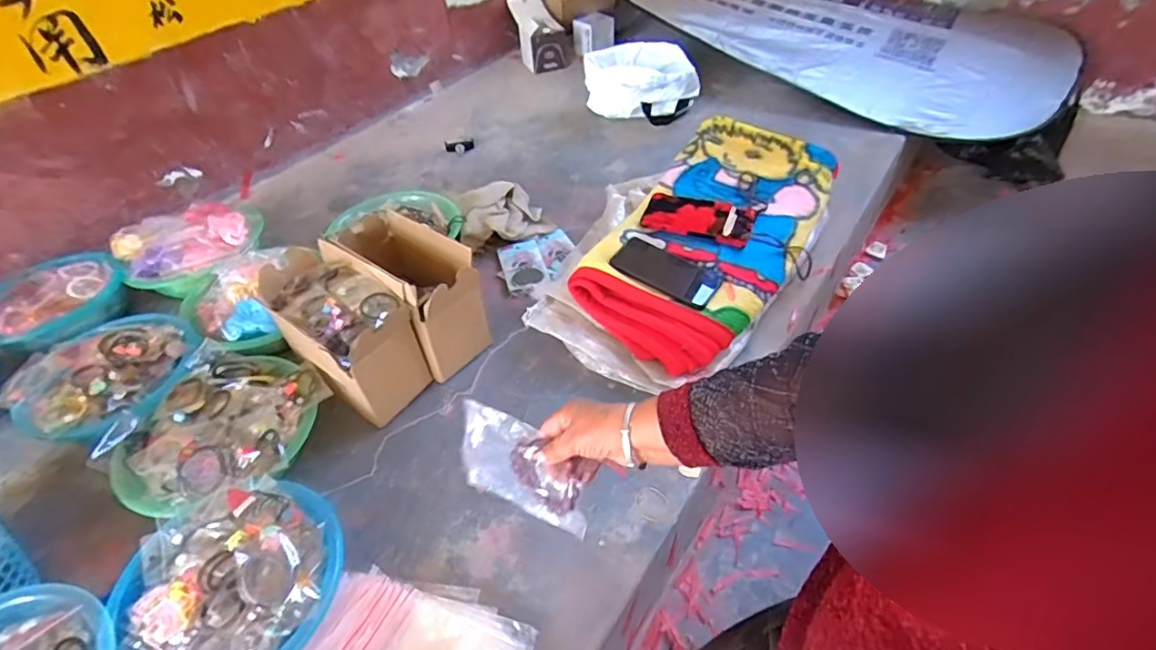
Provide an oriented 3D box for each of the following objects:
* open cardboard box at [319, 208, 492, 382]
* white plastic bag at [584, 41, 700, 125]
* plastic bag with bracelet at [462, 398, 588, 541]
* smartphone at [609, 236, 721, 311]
[{"bbox_3d":[-0.243,-0.041,0.864,0.220,0.193,0.116,30,54,30],"label":"open cardboard box"},{"bbox_3d":[0.155,-0.594,1.404,0.272,0.145,0.156,0,45,5],"label":"white plastic bag"},{"bbox_3d":[-0.062,0.153,0.603,0.159,0.114,0.024,18,31,30],"label":"plastic bag with bracelet"},{"bbox_3d":[0.136,-0.085,0.878,0.165,0.008,0.086,28,51,18],"label":"smartphone"}]

